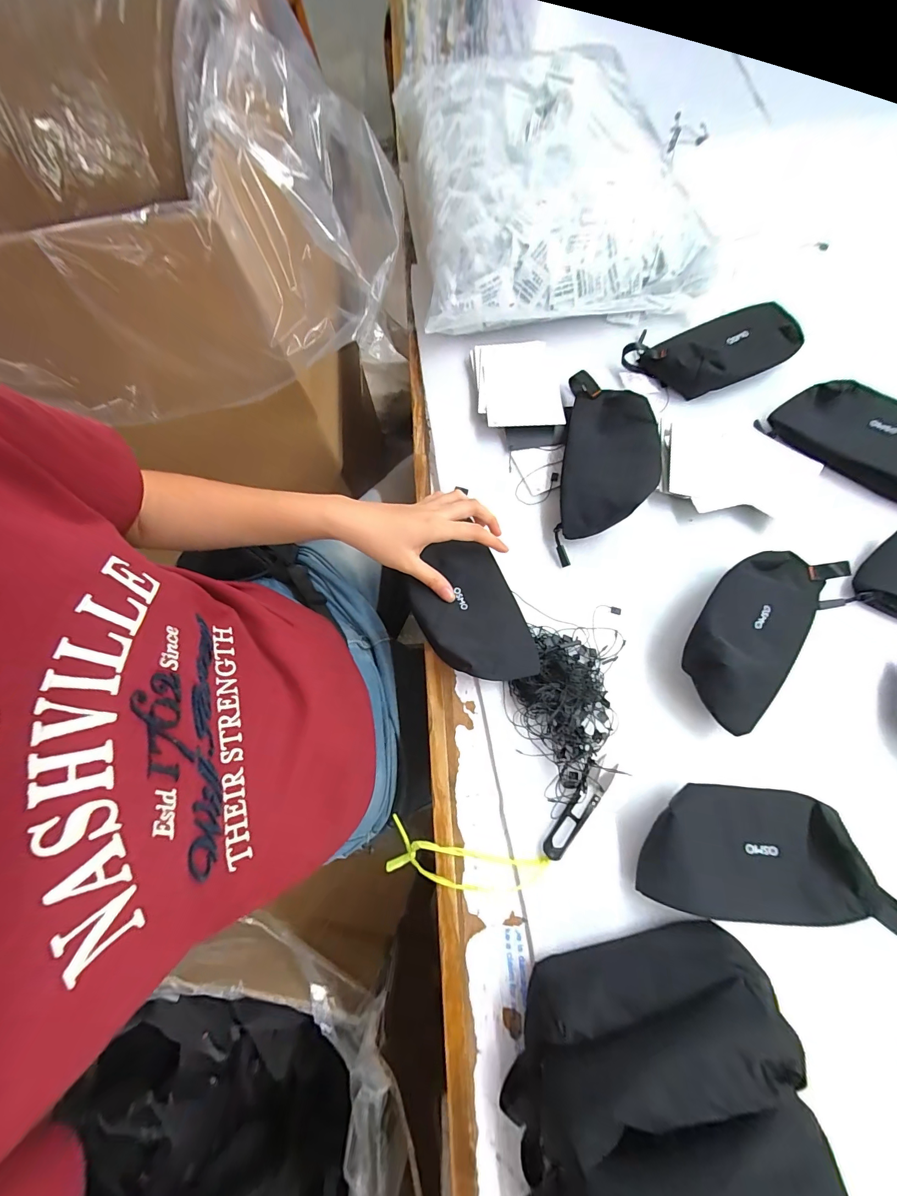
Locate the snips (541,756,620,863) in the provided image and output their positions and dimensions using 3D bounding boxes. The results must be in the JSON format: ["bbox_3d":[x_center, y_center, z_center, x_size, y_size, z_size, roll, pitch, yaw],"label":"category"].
[{"bbox_3d":[0.121,0.192,0.357,0.023,0.006,0.100,37,78,12],"label":"snips"}]

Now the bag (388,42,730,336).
[{"bbox_3d":[0.133,-0.588,0.543,0.397,0.092,0.468,-11,74,-1],"label":"bag"}]

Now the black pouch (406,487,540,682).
[{"bbox_3d":[0.020,0.014,0.392,0.099,0.031,0.155,-24,74,-5],"label":"black pouch"}]

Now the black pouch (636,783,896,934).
[{"bbox_3d":[0.268,0.215,0.331,0.212,0.040,0.099,4,74,3],"label":"black pouch"}]

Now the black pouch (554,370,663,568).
[{"bbox_3d":[0.178,-0.156,0.431,0.098,0.055,0.243,12,75,6],"label":"black pouch"}]

